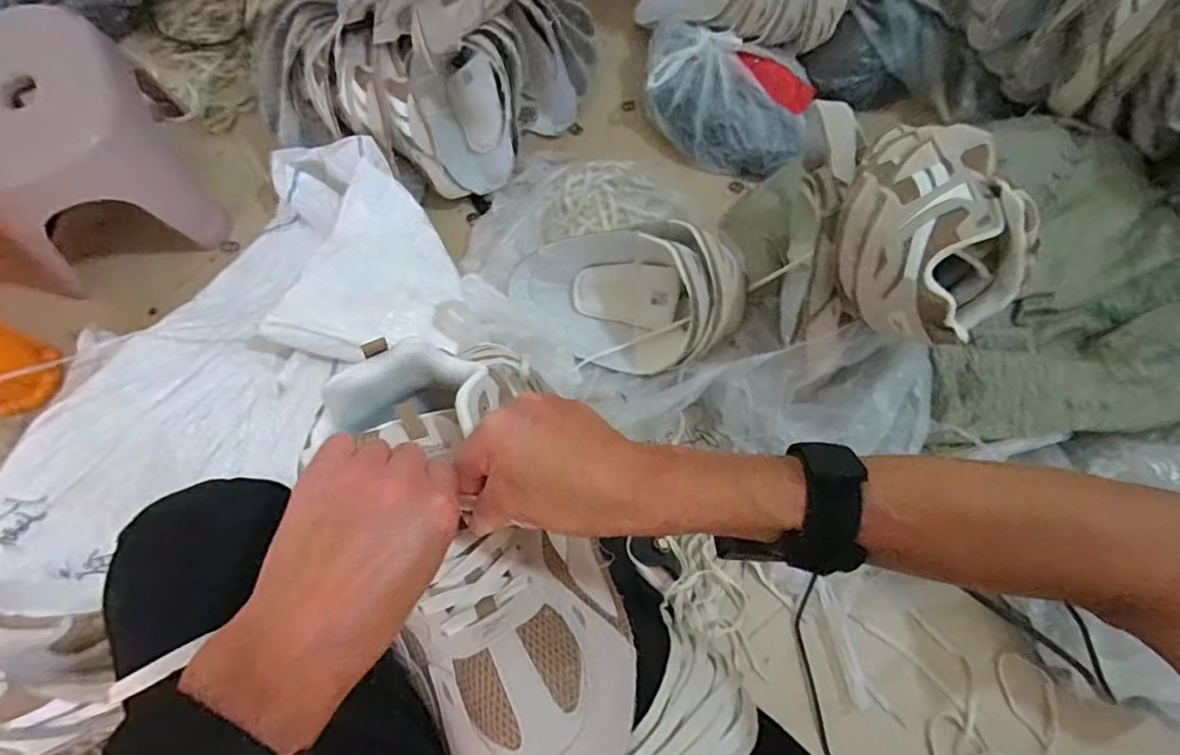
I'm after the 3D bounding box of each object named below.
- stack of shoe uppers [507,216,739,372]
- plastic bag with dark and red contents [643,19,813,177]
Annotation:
[{"bbox_3d":[0.049,-0.090,0.730,0.279,0.079,0.186,-14,110,10],"label":"stack of shoe uppers"},{"bbox_3d":[0.204,-0.421,0.886,0.269,0.096,0.174,18,70,4],"label":"plastic bag with dark and red contents"}]

